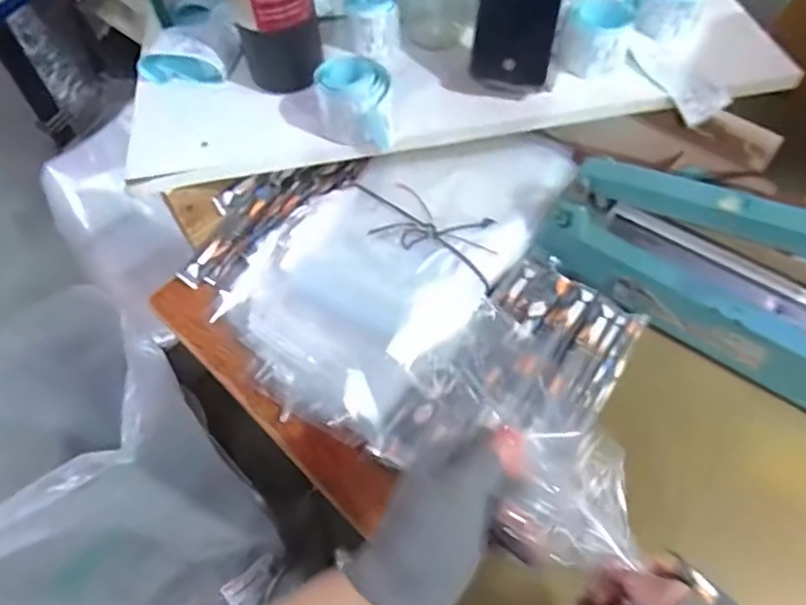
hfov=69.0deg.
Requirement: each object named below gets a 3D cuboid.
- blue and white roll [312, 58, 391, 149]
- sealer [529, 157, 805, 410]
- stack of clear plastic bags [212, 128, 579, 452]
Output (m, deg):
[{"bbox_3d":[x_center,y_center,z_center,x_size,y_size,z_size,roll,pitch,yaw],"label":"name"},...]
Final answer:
[{"bbox_3d":[-0.051,-0.192,0.571,0.073,0.058,0.076,-11,56,-3],"label":"blue and white roll"},{"bbox_3d":[0.269,-0.039,0.511,0.300,0.173,0.067,32,64,23],"label":"sealer"},{"bbox_3d":[-0.003,-0.066,0.621,0.233,0.057,0.406,32,64,22],"label":"stack of clear plastic bags"}]

